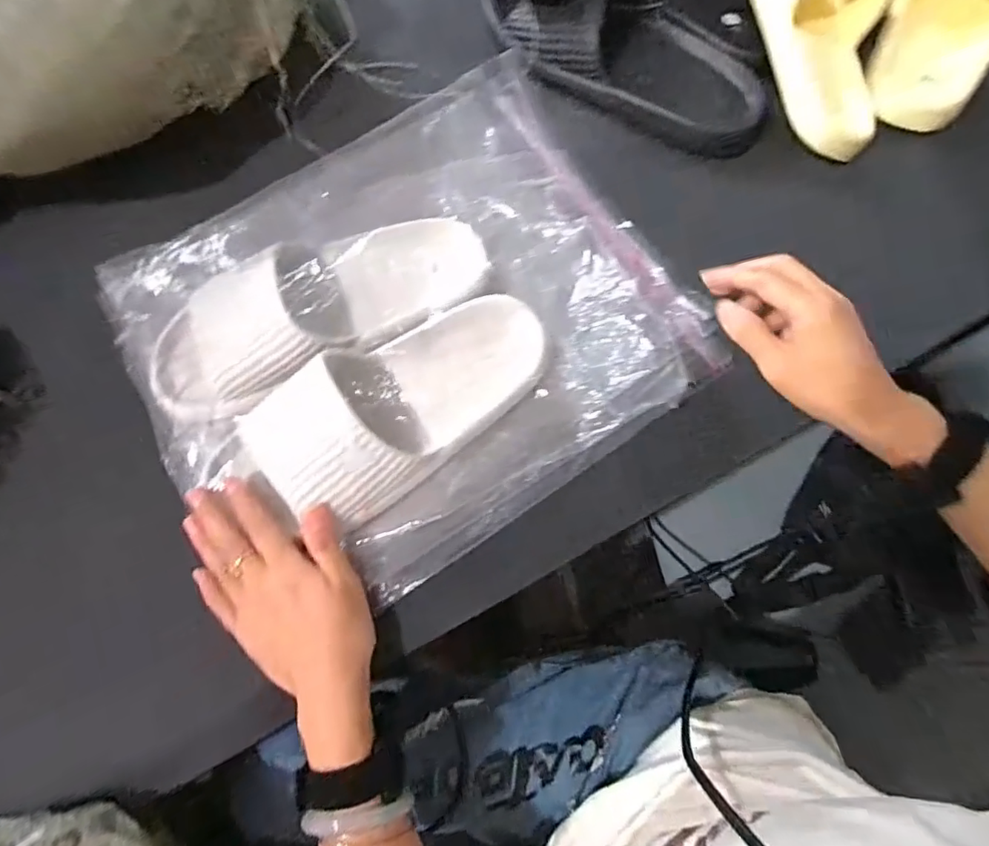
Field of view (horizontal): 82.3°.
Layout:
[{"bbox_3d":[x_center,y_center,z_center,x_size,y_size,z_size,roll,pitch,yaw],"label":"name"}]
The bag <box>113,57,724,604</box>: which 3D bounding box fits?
[{"bbox_3d":[-0.061,-0.087,0.415,0.388,0.072,0.328,-32,74,-9],"label":"bag"}]

